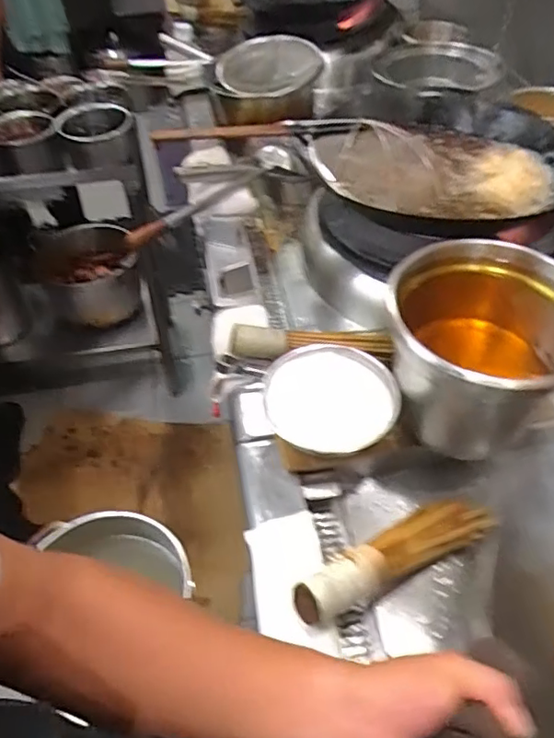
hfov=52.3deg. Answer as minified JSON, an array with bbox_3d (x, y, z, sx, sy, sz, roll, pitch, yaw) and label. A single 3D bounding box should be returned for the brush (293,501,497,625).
[{"bbox_3d":[0.132,0.216,0.643,0.266,0.053,0.055,-15,48,-29],"label":"brush"}]

